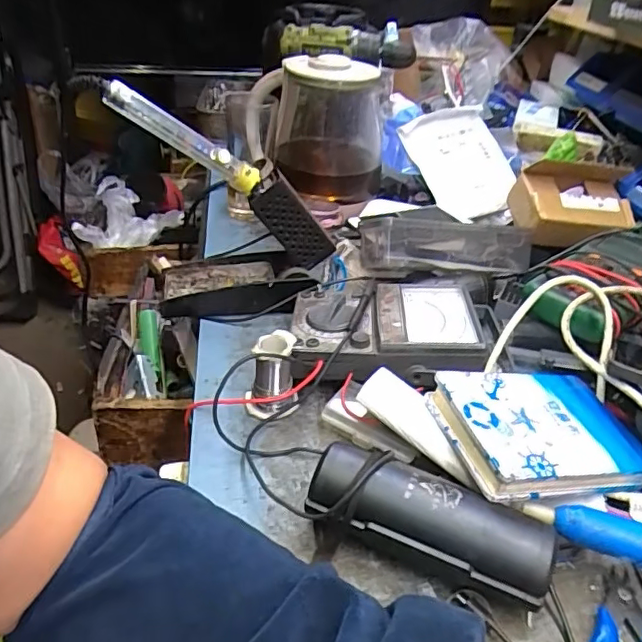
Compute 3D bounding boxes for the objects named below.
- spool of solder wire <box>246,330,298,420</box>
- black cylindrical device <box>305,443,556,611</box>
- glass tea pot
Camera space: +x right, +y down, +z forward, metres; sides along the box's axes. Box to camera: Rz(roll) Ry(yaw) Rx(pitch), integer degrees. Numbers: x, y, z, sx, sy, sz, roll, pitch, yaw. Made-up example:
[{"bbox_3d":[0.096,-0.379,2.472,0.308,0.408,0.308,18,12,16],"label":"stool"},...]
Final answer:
[{"bbox_3d":[-0.040,0.042,0.459,0.037,0.062,0.037,4,35,-3],"label":"spool of solder wire"},{"bbox_3d":[0.066,0.128,0.360,0.150,0.050,0.052,18,37,16],"label":"black cylindrical device"},{"bbox_3d":[-0.005,-0.257,0.735,0.173,0.163,0.140,5,35,-1],"label":"glass tea pot"}]

